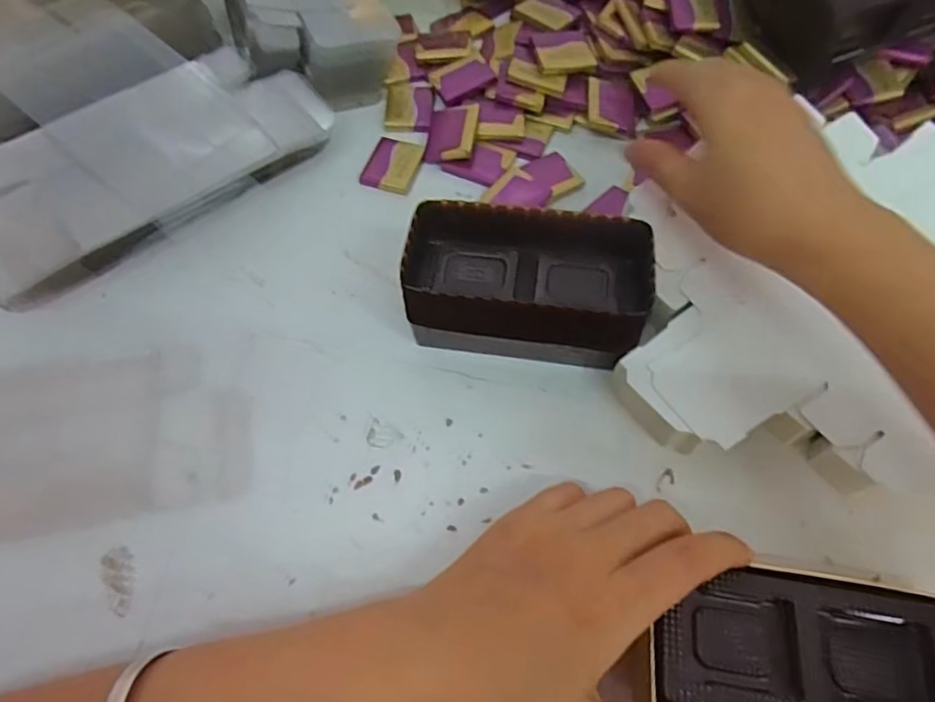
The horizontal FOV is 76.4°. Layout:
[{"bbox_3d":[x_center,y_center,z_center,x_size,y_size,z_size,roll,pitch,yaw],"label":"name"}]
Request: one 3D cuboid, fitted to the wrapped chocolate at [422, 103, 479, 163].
[{"bbox_3d":[-0.010,-0.138,0.378,0.032,0.010,0.041,-2,65,24],"label":"wrapped chocolate"}]

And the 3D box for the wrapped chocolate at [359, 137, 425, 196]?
[{"bbox_3d":[-0.047,-0.118,0.372,0.033,0.005,0.039,13,61,7],"label":"wrapped chocolate"}]

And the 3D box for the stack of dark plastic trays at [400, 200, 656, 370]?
[{"bbox_3d":[0.029,-0.031,0.299,0.117,0.052,0.062,9,61,4],"label":"stack of dark plastic trays"}]

